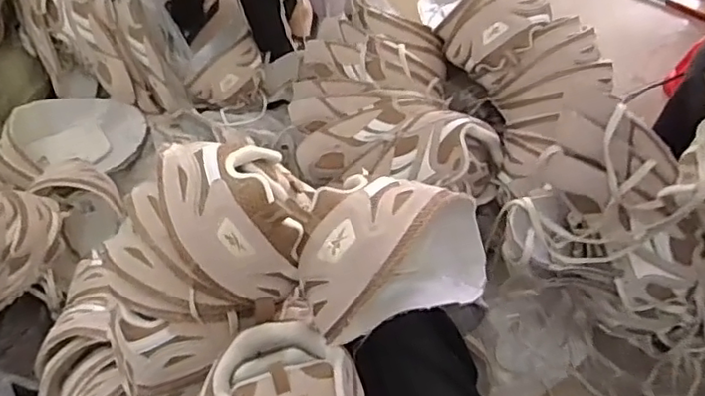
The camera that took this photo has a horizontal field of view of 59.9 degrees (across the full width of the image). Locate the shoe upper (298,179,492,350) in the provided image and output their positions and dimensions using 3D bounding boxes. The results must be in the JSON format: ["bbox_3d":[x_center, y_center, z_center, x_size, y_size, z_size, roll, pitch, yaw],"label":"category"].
[{"bbox_3d":[0.057,0.059,0.578,0.150,0.244,0.089,-48,65,19],"label":"shoe upper"}]

